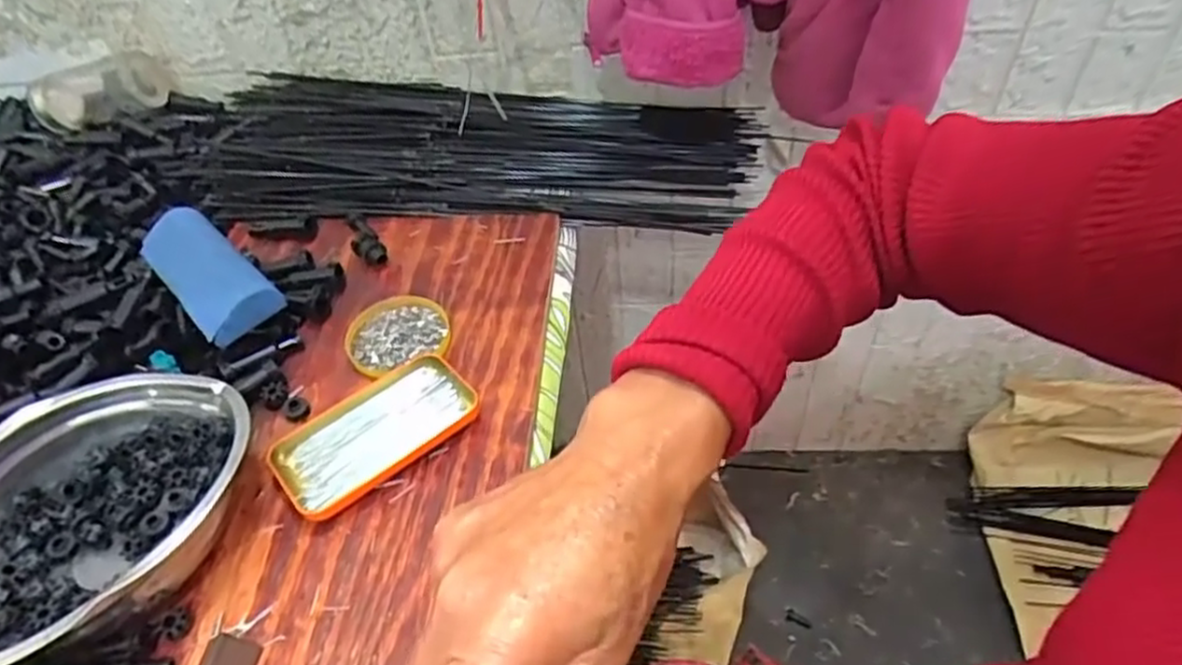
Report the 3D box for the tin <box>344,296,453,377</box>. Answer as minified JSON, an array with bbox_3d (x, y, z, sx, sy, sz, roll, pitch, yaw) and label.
[{"bbox_3d":[-0.160,0.000,0.607,0.084,0.014,0.077,-3,46,3],"label":"tin"}]

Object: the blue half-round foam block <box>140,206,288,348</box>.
[{"bbox_3d":[-0.320,-0.052,0.608,0.060,0.028,0.160,-37,53,-26],"label":"blue half-round foam block"}]

